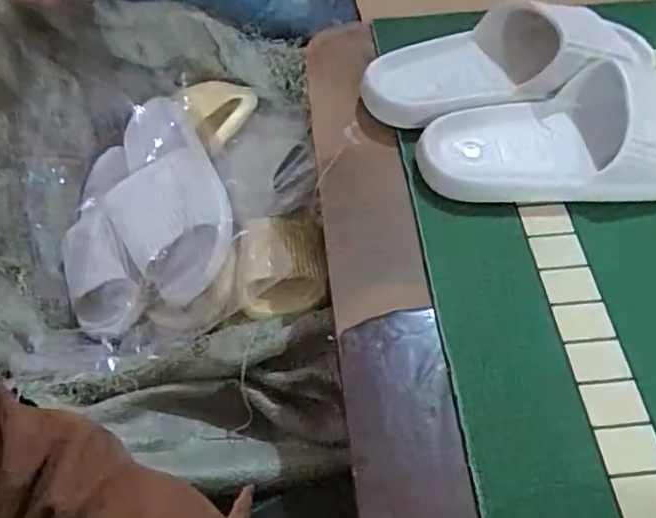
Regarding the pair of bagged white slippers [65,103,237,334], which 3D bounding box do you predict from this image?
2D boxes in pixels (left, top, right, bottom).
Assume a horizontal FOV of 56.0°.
[{"bbox_3d":[-0.198,-0.055,0.669,0.178,0.093,0.251,-9,55,-5],"label":"pair of bagged white slippers"}]

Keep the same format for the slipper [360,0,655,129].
[{"bbox_3d":[0.165,-0.180,0.556,0.276,0.071,0.114,-10,55,-6],"label":"slipper"}]

